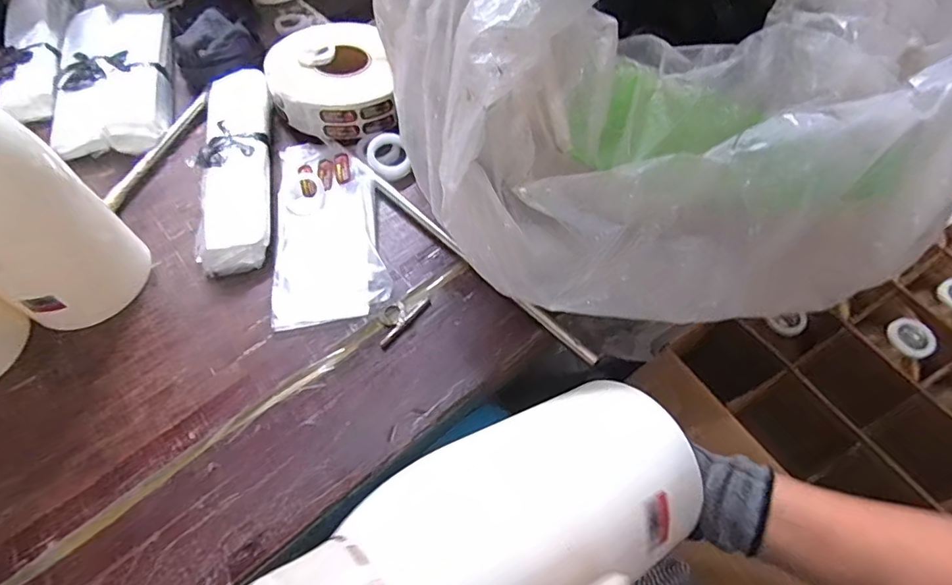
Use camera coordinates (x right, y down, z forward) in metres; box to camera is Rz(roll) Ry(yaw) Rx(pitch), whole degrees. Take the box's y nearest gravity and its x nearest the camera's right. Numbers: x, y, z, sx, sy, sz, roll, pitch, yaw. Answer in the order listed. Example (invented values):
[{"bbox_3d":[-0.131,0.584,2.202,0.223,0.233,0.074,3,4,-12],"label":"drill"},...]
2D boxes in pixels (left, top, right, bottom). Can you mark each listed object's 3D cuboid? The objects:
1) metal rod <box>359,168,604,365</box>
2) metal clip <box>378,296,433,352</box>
[{"bbox_3d":[-0.011,-0.043,0.584,0.014,0.009,0.363,-41,65,-20],"label":"metal rod"},{"bbox_3d":[-0.082,0.024,0.551,0.034,0.007,0.071,36,67,21],"label":"metal clip"}]

